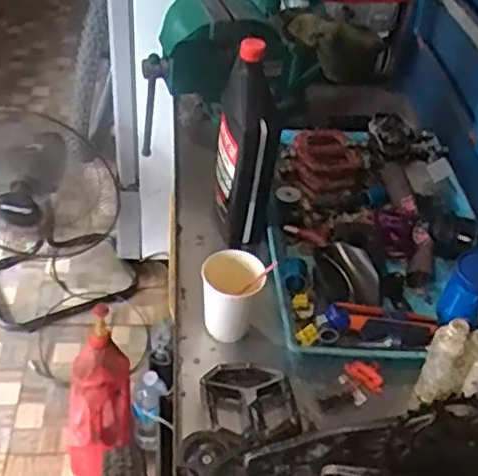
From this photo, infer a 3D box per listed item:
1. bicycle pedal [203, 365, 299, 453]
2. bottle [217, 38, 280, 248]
[{"bbox_3d":[0.012,0.179,0.714,0.091,0.029,0.109,-5,44,-13],"label":"bicycle pedal"},{"bbox_3d":[0.010,-0.106,0.873,0.073,0.259,0.083,5,42,-2],"label":"bottle"}]

